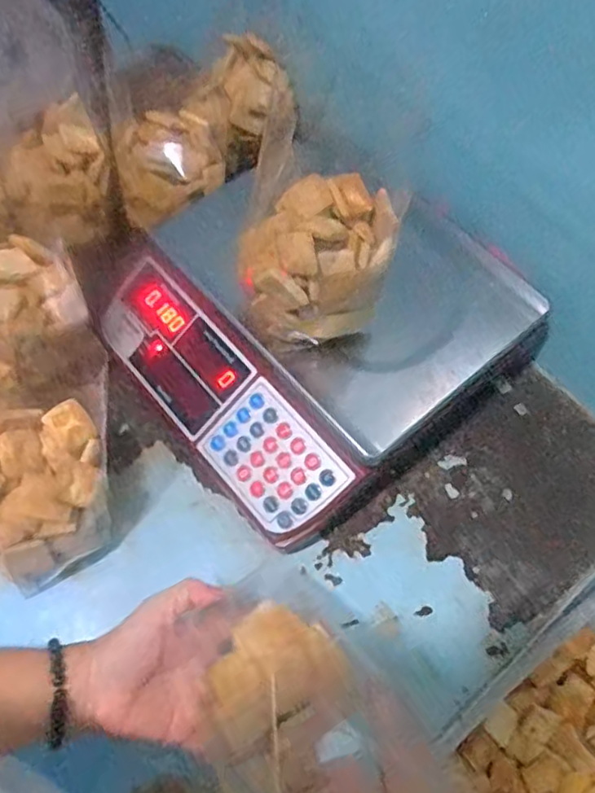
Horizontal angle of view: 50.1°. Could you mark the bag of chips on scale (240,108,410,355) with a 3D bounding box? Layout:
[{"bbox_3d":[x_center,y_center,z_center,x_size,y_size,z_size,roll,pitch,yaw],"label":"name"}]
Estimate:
[{"bbox_3d":[0.013,-0.104,0.495,0.114,0.121,0.109,13,63,4],"label":"bag of chips on scale"}]

